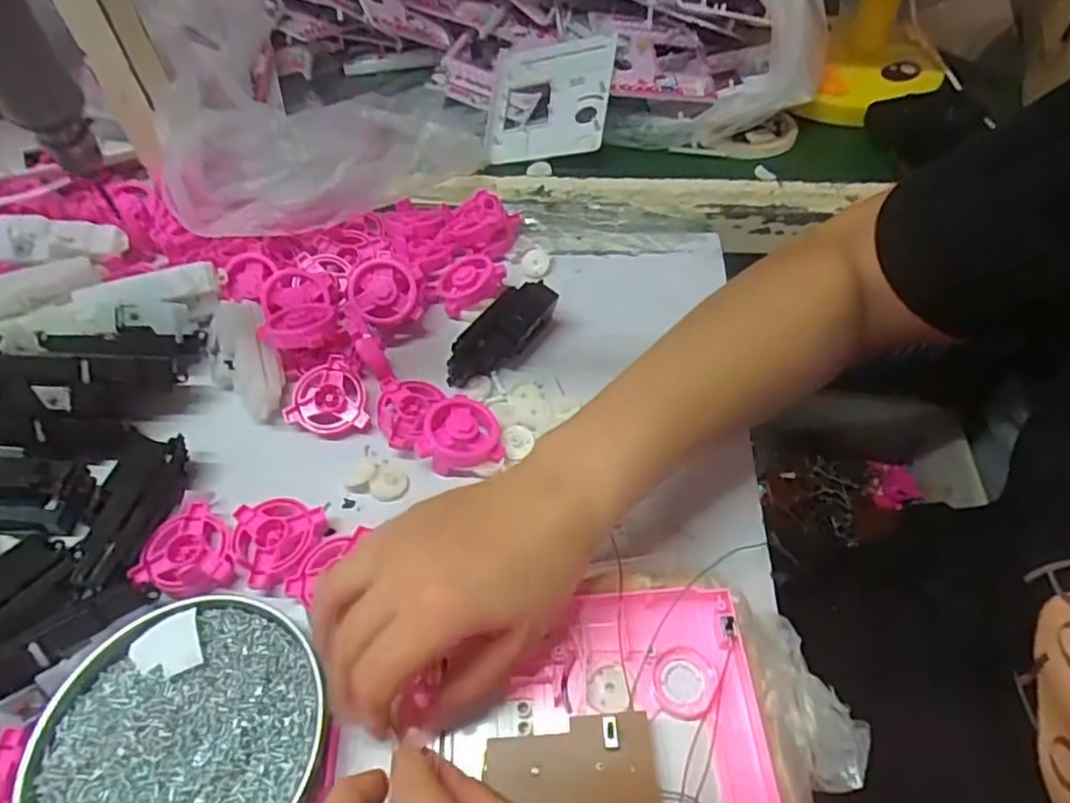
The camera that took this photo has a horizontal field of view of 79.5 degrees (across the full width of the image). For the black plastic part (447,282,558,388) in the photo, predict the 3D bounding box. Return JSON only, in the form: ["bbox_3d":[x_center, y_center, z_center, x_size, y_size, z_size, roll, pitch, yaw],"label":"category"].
[{"bbox_3d":[-0.027,-0.050,0.461,0.097,0.031,0.036,-44,65,-11],"label":"black plastic part"}]

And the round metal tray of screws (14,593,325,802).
[{"bbox_3d":[-0.172,0.164,0.312,0.127,0.014,0.132,-1,53,1],"label":"round metal tray of screws"}]

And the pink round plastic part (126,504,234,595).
[{"bbox_3d":[-0.203,0.091,0.373,0.052,0.017,0.053,-1,53,1],"label":"pink round plastic part"}]

